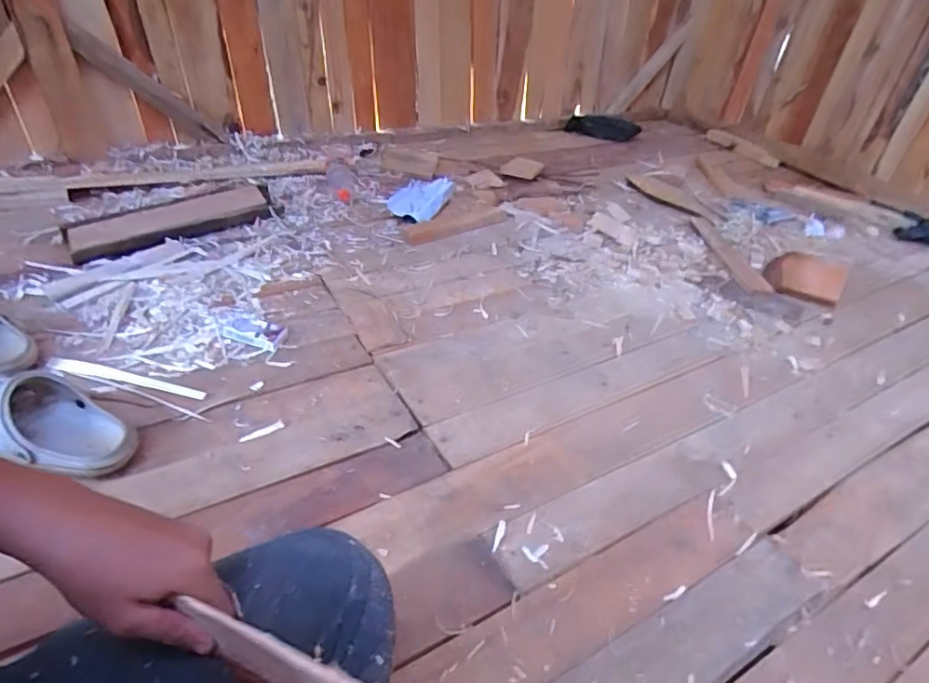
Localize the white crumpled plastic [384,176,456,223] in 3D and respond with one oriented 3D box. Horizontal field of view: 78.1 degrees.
[{"bbox_3d":[-0.123,-0.368,1.462,0.136,0.031,0.239,15,40,12],"label":"white crumpled plastic"}]

